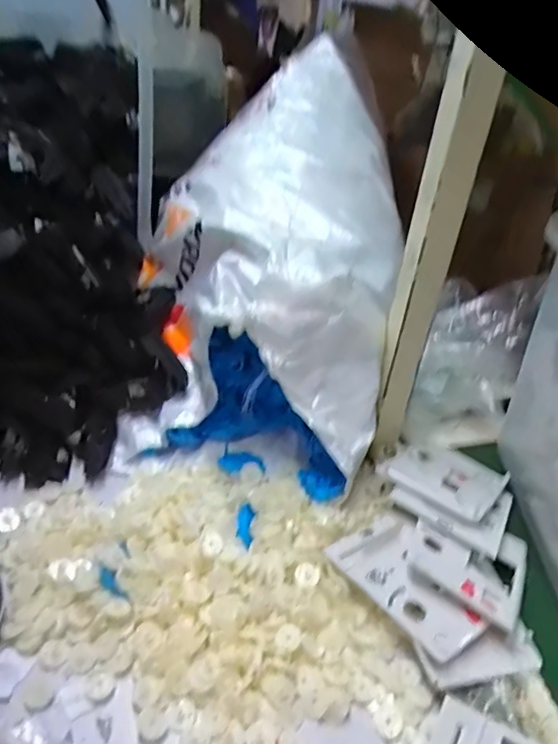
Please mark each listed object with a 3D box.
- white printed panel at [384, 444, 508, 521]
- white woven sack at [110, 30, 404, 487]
[{"bbox_3d":[0.200,0.123,0.652,0.111,0.007,0.140,25,23,29],"label":"white printed panel"},{"bbox_3d":[-0.009,-0.214,0.794,0.328,0.210,0.715,9,52,1],"label":"white woven sack"}]

